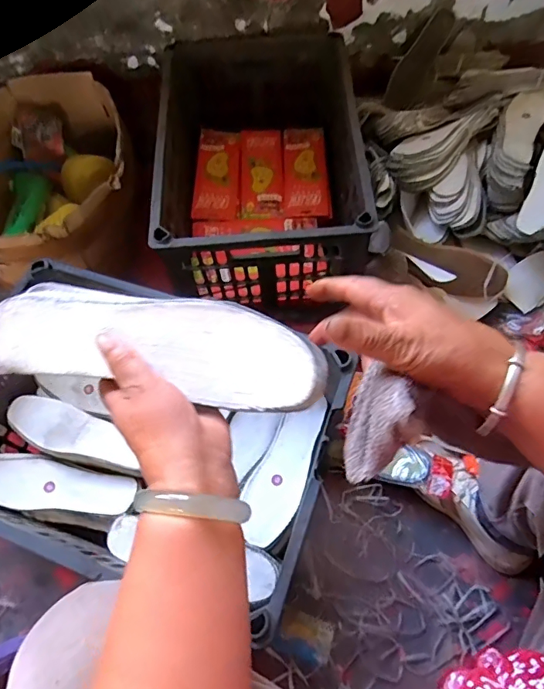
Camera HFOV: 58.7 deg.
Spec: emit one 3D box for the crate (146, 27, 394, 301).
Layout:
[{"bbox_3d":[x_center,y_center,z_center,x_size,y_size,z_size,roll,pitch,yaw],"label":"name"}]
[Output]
[{"bbox_3d":[-0.017,-0.344,0.913,0.349,0.207,0.509,-4,64,-1],"label":"crate"}]

